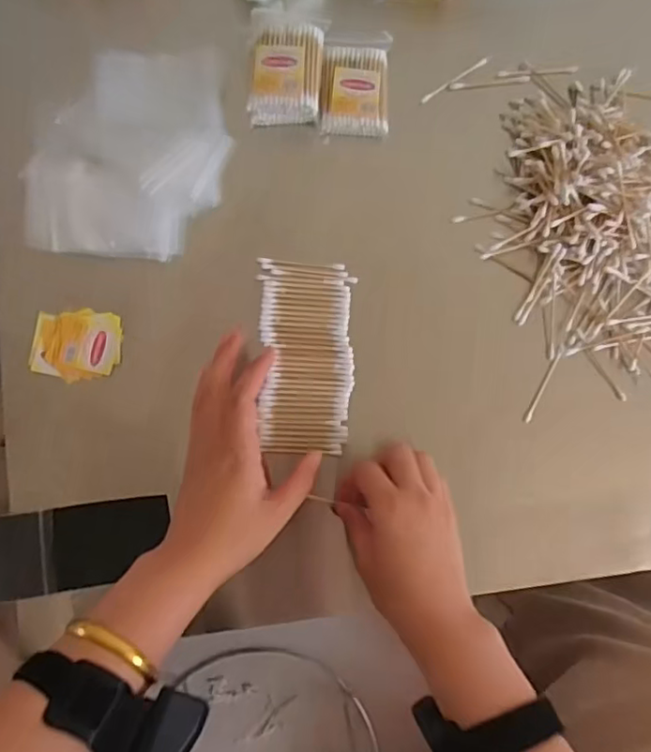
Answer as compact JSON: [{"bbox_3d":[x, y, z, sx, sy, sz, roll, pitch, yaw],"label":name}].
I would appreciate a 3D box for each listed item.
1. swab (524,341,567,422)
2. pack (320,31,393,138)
[{"bbox_3d":[0.181,0.006,0.501,0.006,0.004,0.072,28,82,-1],"label":"swab"},{"bbox_3d":[0.025,-0.248,0.515,0.057,0.027,0.087,2,83,-4],"label":"pack"}]

